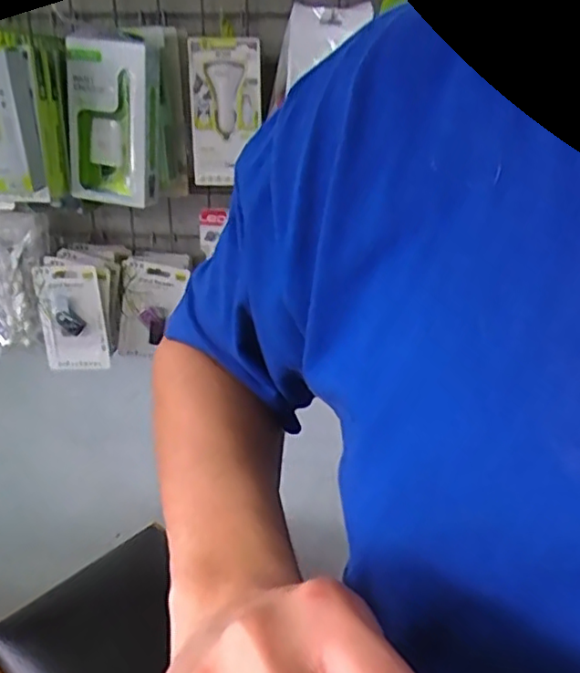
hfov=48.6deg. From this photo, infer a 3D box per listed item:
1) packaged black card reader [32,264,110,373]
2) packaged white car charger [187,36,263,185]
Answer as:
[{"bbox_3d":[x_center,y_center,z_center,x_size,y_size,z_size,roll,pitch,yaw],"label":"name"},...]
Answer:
[{"bbox_3d":[-0.269,-0.021,0.802,0.083,0.135,0.023,-3,14,18],"label":"packaged black card reader"},{"bbox_3d":[-0.068,-0.241,0.691,0.074,0.144,0.021,-3,25,-4],"label":"packaged white car charger"}]

